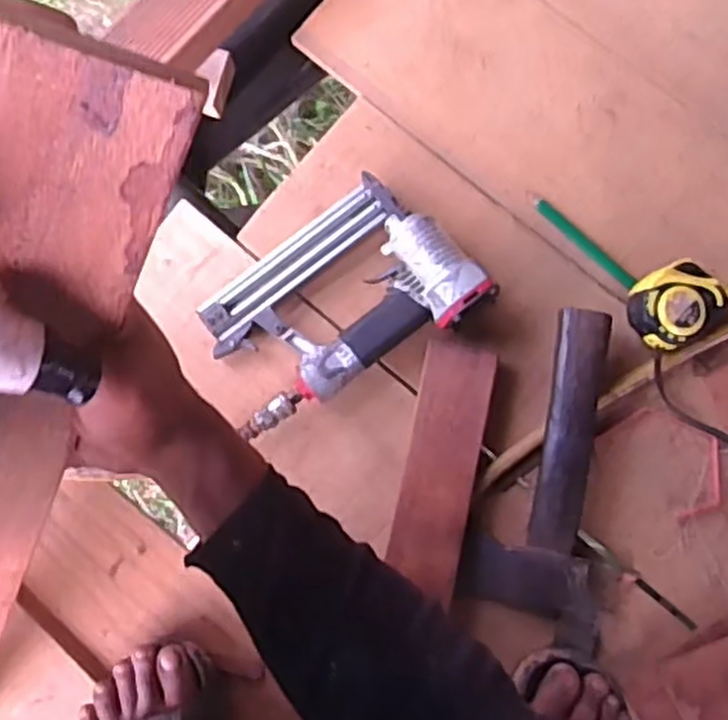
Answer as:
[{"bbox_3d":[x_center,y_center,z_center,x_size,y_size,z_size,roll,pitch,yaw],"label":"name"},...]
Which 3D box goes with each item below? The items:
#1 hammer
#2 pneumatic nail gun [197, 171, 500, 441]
[{"bbox_3d":[0.158,0.103,0.658,0.118,0.047,0.294,5,81,2],"label":"hammer"},{"bbox_3d":[-0.026,-0.054,0.681,0.241,0.060,0.152,-32,82,-3],"label":"pneumatic nail gun"}]

